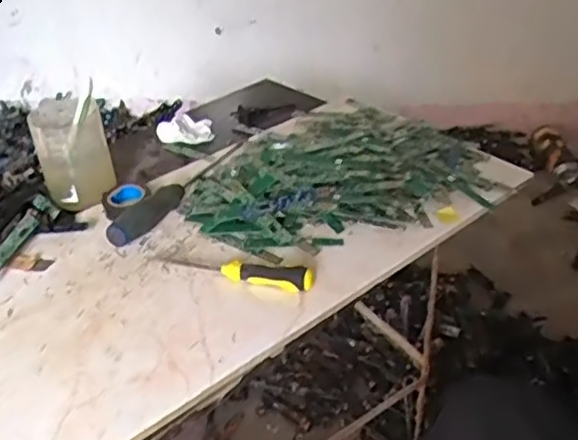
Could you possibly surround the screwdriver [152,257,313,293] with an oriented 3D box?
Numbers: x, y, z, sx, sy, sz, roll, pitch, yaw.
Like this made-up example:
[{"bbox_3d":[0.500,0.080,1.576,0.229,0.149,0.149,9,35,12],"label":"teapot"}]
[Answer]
[{"bbox_3d":[-0.053,0.043,0.640,0.157,0.023,0.025,11,37,20],"label":"screwdriver"}]

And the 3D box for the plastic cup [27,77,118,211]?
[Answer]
[{"bbox_3d":[-0.241,-0.087,0.744,0.077,0.124,0.078,-16,36,-17],"label":"plastic cup"}]

